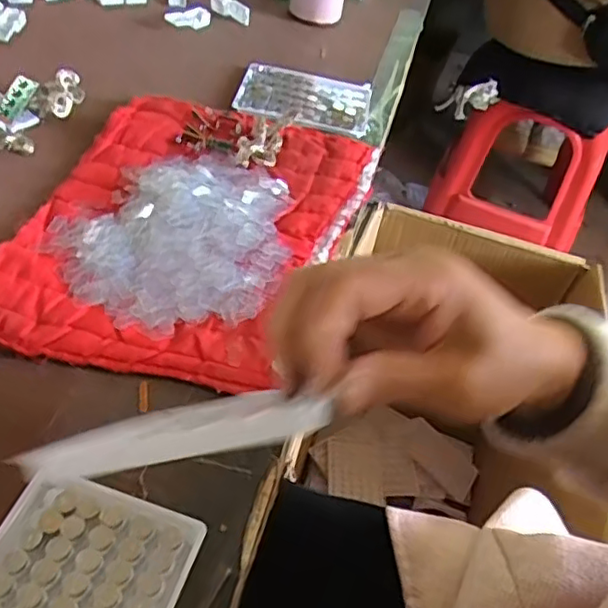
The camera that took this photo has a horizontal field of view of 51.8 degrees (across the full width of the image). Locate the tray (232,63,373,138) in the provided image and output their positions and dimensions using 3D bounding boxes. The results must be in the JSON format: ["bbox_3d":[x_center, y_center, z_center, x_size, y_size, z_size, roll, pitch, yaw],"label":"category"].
[{"bbox_3d":[0.001,-0.207,0.625,0.128,0.012,0.093,13,47,-1],"label":"tray"}]

